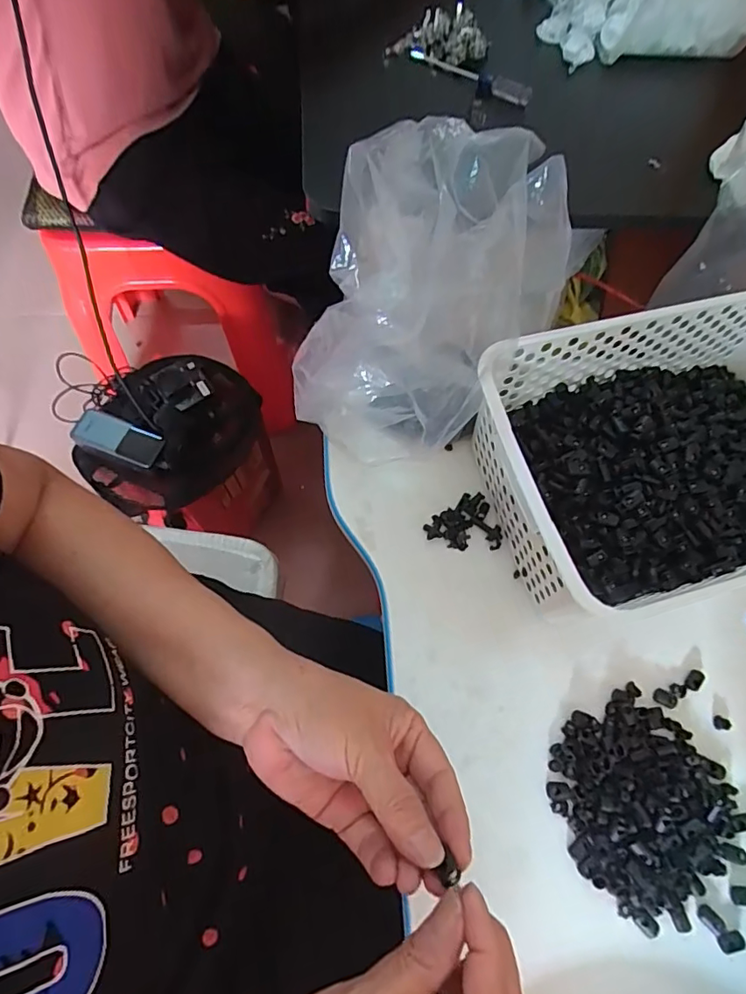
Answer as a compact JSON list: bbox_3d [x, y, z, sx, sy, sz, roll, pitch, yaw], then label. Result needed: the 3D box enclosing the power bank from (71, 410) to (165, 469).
[{"bbox_3d":[-0.349,-0.079,0.730,0.126,0.014,0.053,21,68,5],"label":"power bank"}]

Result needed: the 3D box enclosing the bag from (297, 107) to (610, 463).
[{"bbox_3d":[0.045,-0.121,0.390,0.145,0.194,0.183,24,69,6],"label":"bag"}]

